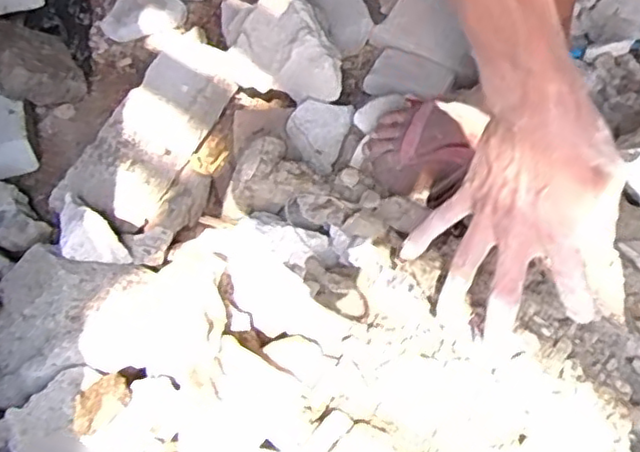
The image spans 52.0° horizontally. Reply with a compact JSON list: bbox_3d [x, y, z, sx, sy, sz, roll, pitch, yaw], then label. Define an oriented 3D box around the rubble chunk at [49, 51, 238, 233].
[{"bbox_3d":[-0.211,-0.099,0.792,0.108,0.053,0.240,22,66,14],"label":"rubble chunk"}]

